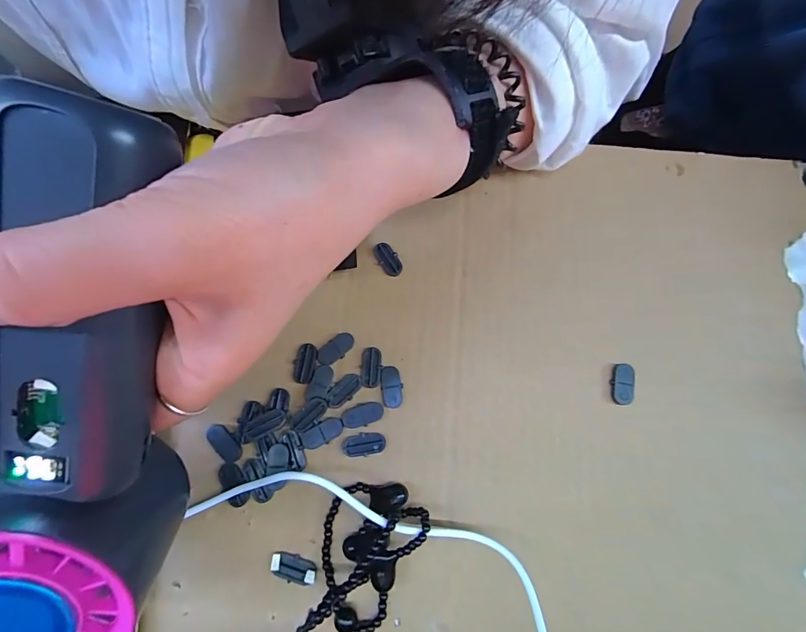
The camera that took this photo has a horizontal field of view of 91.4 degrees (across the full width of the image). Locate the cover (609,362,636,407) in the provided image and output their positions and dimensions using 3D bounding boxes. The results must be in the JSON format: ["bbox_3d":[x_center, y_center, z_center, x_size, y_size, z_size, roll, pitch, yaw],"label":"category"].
[{"bbox_3d":[0.106,0.033,0.189,0.010,0.006,0.020,5,77,0],"label":"cover"}]

